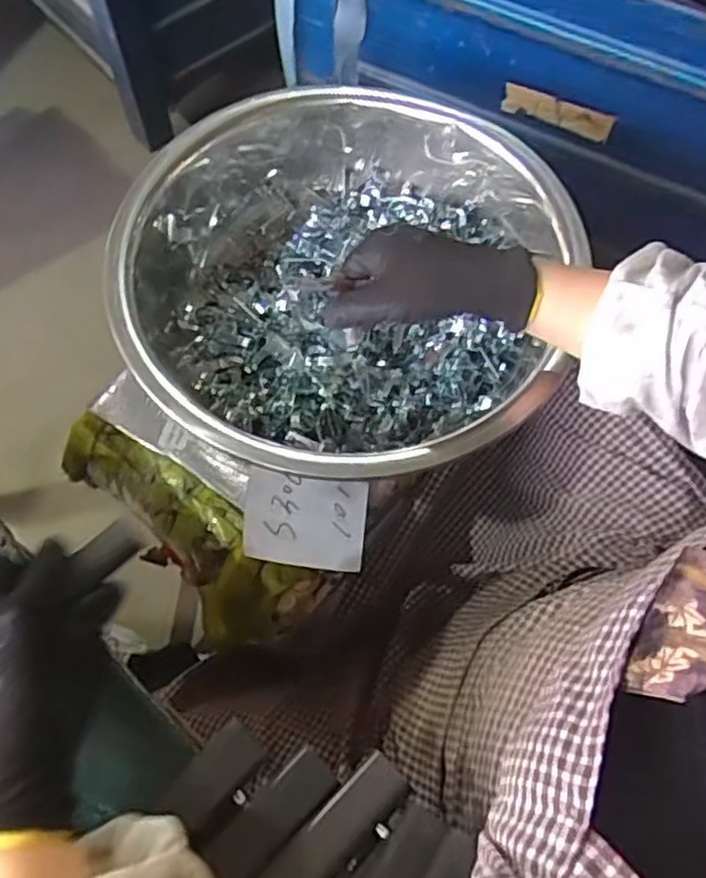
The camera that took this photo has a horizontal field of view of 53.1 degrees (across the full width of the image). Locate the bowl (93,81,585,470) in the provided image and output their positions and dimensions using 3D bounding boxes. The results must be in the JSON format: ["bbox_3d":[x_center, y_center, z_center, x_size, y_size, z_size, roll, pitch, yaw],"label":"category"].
[{"bbox_3d":[-0.009,-0.140,0.622,0.352,0.114,0.386,1,66,-2],"label":"bowl"}]

